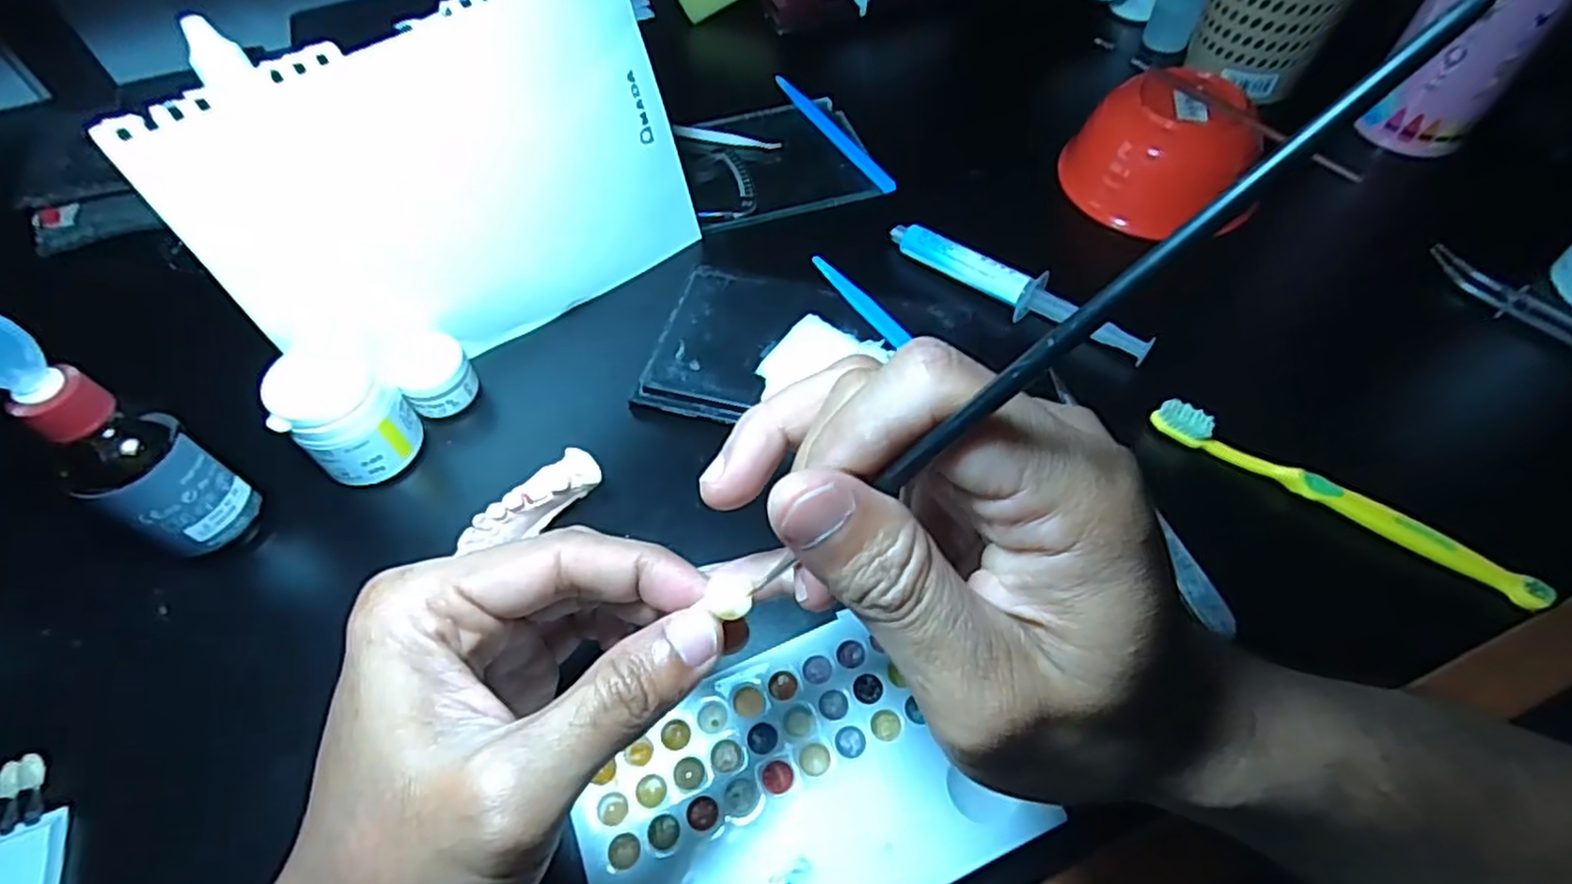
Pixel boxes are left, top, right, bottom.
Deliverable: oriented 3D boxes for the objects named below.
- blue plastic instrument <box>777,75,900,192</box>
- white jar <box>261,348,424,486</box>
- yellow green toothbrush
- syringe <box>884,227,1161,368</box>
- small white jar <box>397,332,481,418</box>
[{"bbox_3d":[0.030,-0.197,0.469,0.011,0.005,0.133,-25,59,-15],"label":"blue plastic instrument"},{"bbox_3d":[-0.194,-0.012,0.321,0.043,0.052,0.042,-1,56,1],"label":"white jar"},{"bbox_3d":[0.231,0.023,0.310,0.153,0.015,0.011,31,62,20],"label":"yellow green toothbrush"},{"bbox_3d":[0.116,-0.077,0.380,0.141,0.018,0.021,30,62,20],"label":"syringe"},{"bbox_3d":[-0.166,-0.032,0.351,0.032,0.025,0.031,-1,56,1],"label":"small white jar"}]

